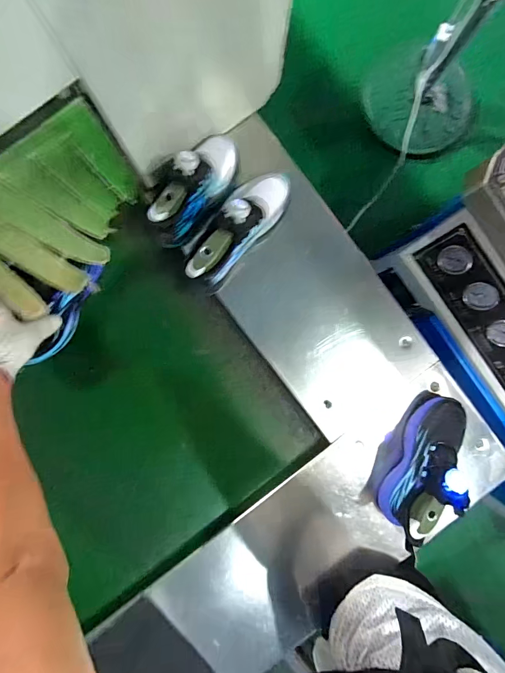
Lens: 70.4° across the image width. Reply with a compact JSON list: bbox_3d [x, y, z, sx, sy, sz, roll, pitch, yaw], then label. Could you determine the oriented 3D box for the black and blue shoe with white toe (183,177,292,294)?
[{"bbox_3d":[-0.021,-0.169,0.548,0.083,0.121,0.219,36,88,-3],"label":"black and blue shoe with white toe"}]

